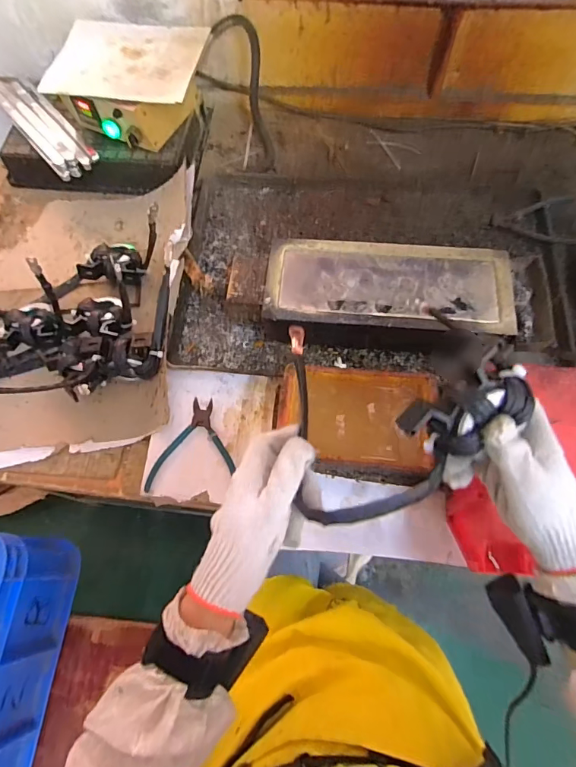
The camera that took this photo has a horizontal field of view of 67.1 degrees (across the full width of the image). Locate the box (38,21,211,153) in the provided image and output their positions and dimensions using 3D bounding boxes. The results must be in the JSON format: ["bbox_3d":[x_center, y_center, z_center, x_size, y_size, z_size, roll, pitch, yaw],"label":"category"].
[{"bbox_3d":[-0.273,-0.528,0.773,0.250,0.093,0.198,10,67,6],"label":"box"}]

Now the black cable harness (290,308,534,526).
[{"bbox_3d":[0.098,0.010,0.392,0.183,0.139,0.221,-3,66,2],"label":"black cable harness"}]

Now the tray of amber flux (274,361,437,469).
[{"bbox_3d":[0.090,0.051,0.579,0.200,0.064,0.125,6,66,6],"label":"tray of amber flux"}]

